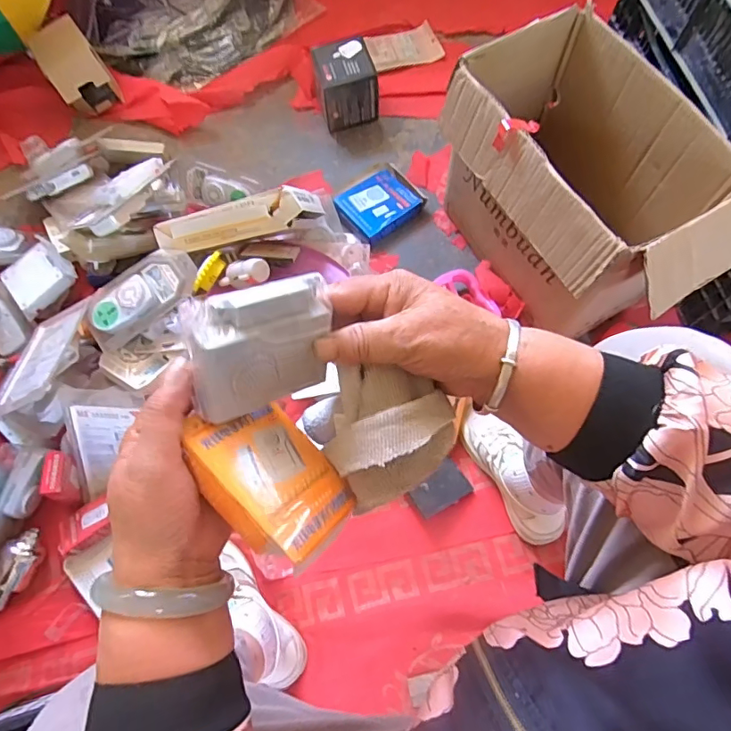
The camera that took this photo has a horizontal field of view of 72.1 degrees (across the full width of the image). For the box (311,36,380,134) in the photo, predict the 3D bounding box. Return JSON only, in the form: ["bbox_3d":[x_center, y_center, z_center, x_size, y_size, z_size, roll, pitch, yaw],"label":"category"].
[{"bbox_3d":[-0.043,-0.572,1.028,0.113,0.112,0.118,-15,69,-6],"label":"box"}]

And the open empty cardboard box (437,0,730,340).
[{"bbox_3d":[0.309,-0.247,0.752,0.235,0.259,0.412,-27,71,-10],"label":"open empty cardboard box"}]

